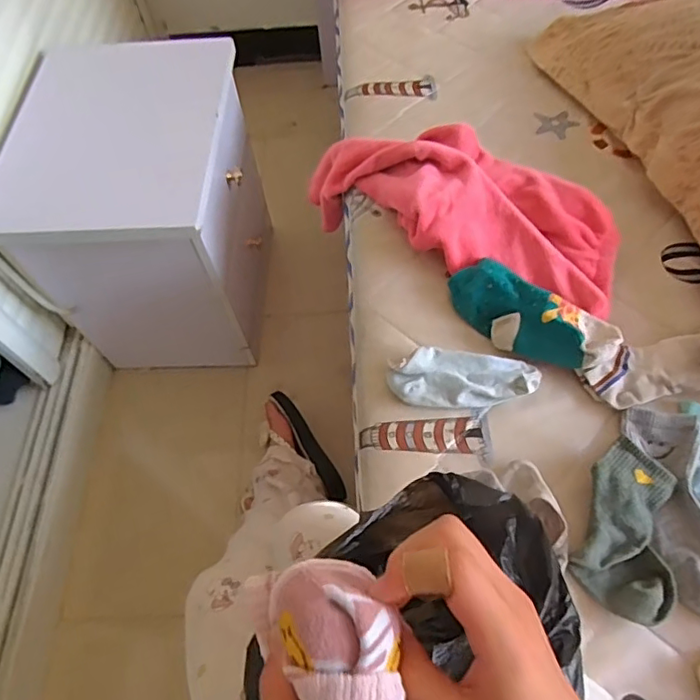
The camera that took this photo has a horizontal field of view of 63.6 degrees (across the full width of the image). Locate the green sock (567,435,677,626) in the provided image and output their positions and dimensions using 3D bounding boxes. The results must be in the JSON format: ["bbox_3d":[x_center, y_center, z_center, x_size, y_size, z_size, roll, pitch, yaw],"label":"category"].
[{"bbox_3d":[0.274,0.171,0.545,0.087,0.017,0.159,19,63,14],"label":"green sock"}]

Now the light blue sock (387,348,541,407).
[{"bbox_3d":[0.129,0.034,0.641,0.162,0.035,0.065,4,60,6],"label":"light blue sock"}]

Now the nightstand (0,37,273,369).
[{"bbox_3d":[-0.360,-0.250,1.062,0.335,0.454,0.393,-2,60,2],"label":"nightstand"}]

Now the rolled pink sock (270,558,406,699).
[{"bbox_3d":[-0.002,0.125,0.235,0.046,0.026,0.079,-22,61,-9],"label":"rolled pink sock"}]

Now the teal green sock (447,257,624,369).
[{"bbox_3d":[0.209,-0.036,0.669,0.203,0.057,0.081,32,67,20],"label":"teal green sock"}]

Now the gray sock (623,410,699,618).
[{"bbox_3d":[0.331,0.151,0.551,0.072,0.020,0.209,-2,60,2],"label":"gray sock"}]

